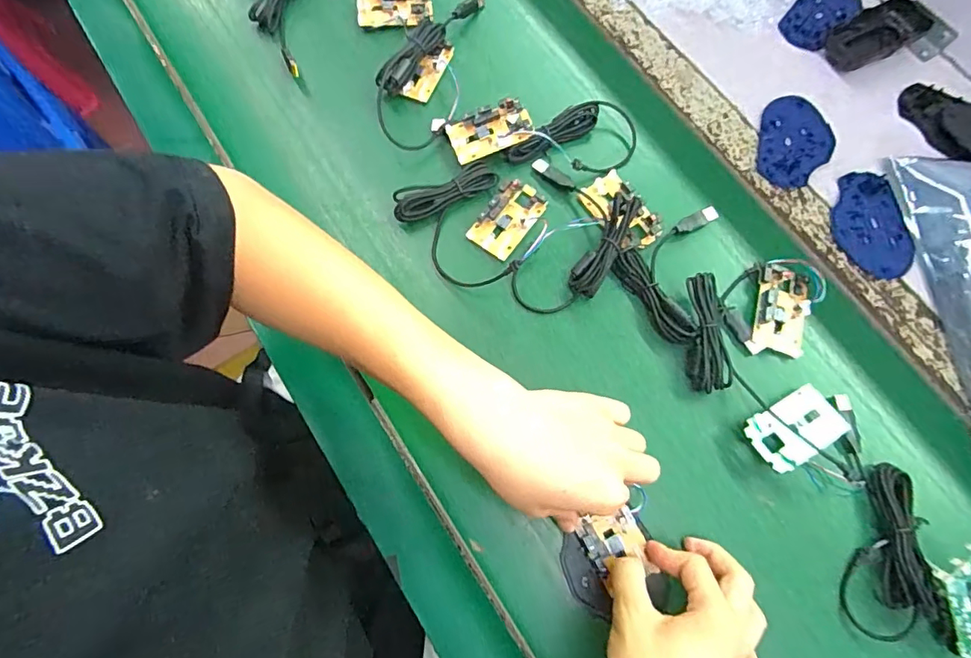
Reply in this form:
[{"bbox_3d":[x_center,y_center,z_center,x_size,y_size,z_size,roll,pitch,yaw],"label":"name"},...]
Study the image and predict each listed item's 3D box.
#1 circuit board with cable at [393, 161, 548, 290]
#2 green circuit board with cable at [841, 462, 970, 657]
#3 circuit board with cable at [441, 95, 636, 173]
[{"bbox_3d":[-0.004,-0.102,0.452,0.120,0.028,0.129,-35,76,-11],"label":"circuit board with cable"},{"bbox_3d":[0.332,0.174,0.366,0.106,0.040,0.125,21,74,6],"label":"green circuit board with cable"},{"bbox_3d":[0.057,-0.184,0.479,0.181,0.024,0.071,-6,73,-2],"label":"circuit board with cable"}]

